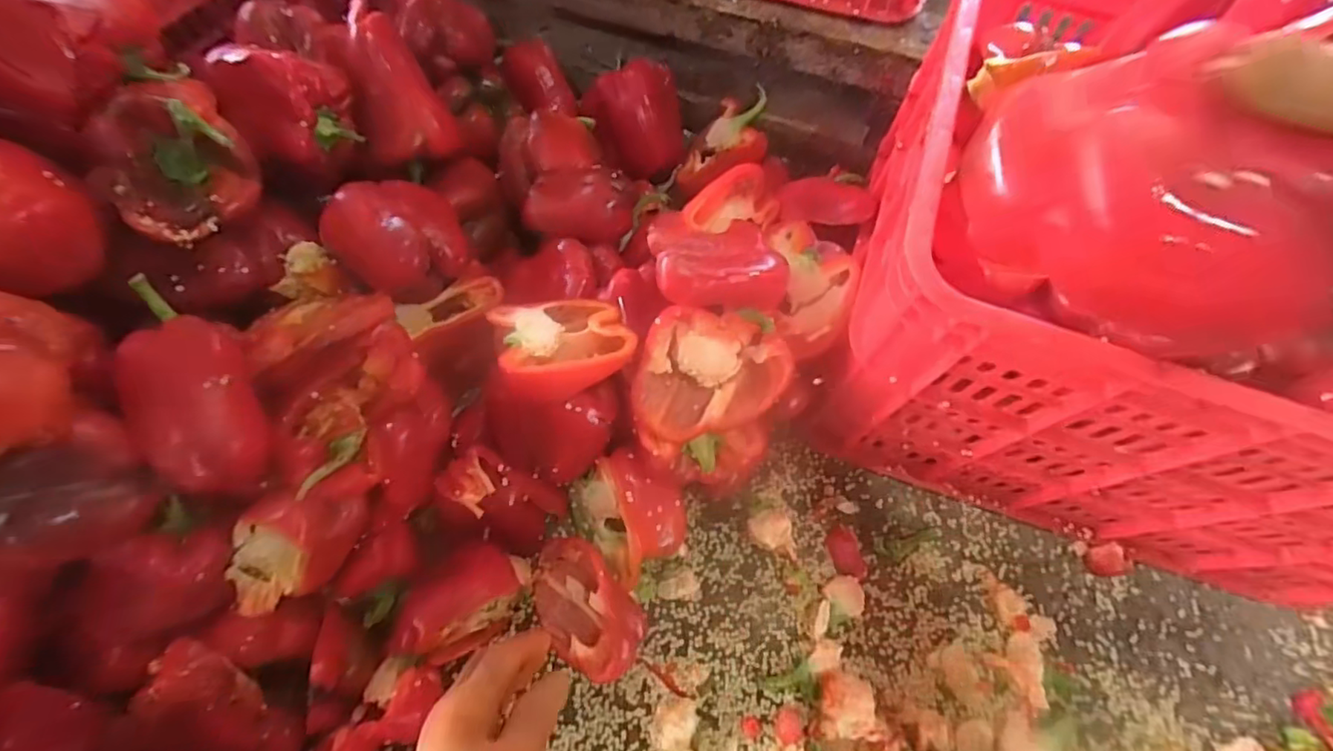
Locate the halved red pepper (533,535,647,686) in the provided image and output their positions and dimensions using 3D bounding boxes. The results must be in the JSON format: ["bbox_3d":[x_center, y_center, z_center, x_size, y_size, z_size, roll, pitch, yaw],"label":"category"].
[{"bbox_3d":[-0.070,0.191,0.489,0.073,0.065,0.115,-39,74,-15],"label":"halved red pepper"}]

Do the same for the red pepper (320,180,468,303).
[{"bbox_3d":[-0.215,-0.111,0.472,0.093,0.066,0.094,0,68,0],"label":"red pepper"}]

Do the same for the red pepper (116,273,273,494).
[{"bbox_3d":[-0.315,0.002,0.398,0.068,0.064,0.149,-17,69,-7],"label":"red pepper"}]

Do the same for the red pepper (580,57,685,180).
[{"bbox_3d":[-0.031,-0.279,0.671,0.106,0.086,0.130,-13,92,-3],"label":"red pepper"}]

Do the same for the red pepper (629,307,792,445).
[{"bbox_3d":[0.033,-0.004,0.463,0.108,0.052,0.103,20,111,-8],"label":"red pepper"}]

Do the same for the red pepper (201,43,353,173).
[{"bbox_3d":[-0.309,-0.210,0.488,0.093,0.076,0.085,-11,68,-5],"label":"red pepper"}]

